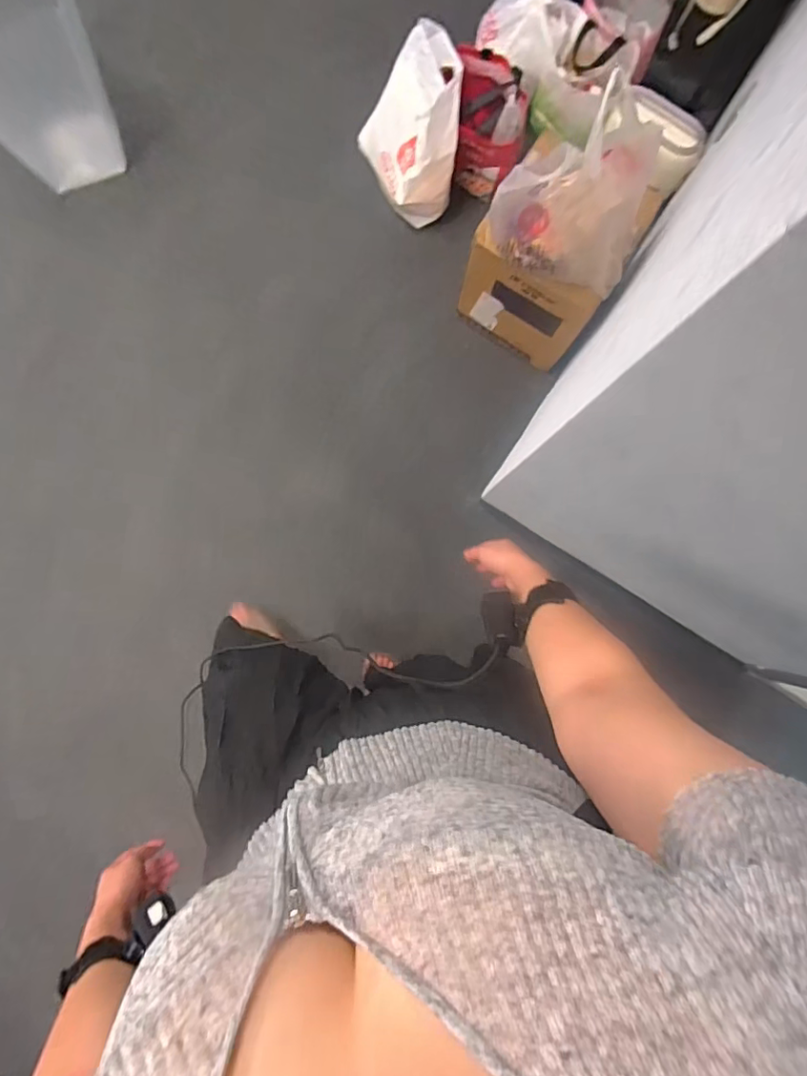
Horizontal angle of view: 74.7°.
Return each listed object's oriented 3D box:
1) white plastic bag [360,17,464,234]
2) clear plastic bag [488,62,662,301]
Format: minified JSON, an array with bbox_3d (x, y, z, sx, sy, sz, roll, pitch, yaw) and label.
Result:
[{"bbox_3d":[0.011,-1.050,1.350,0.238,0.237,0.340,0,85,-3],"label":"white plastic bag"},{"bbox_3d":[0.336,-0.641,0.976,0.295,0.274,0.172,18,84,-1],"label":"clear plastic bag"}]

